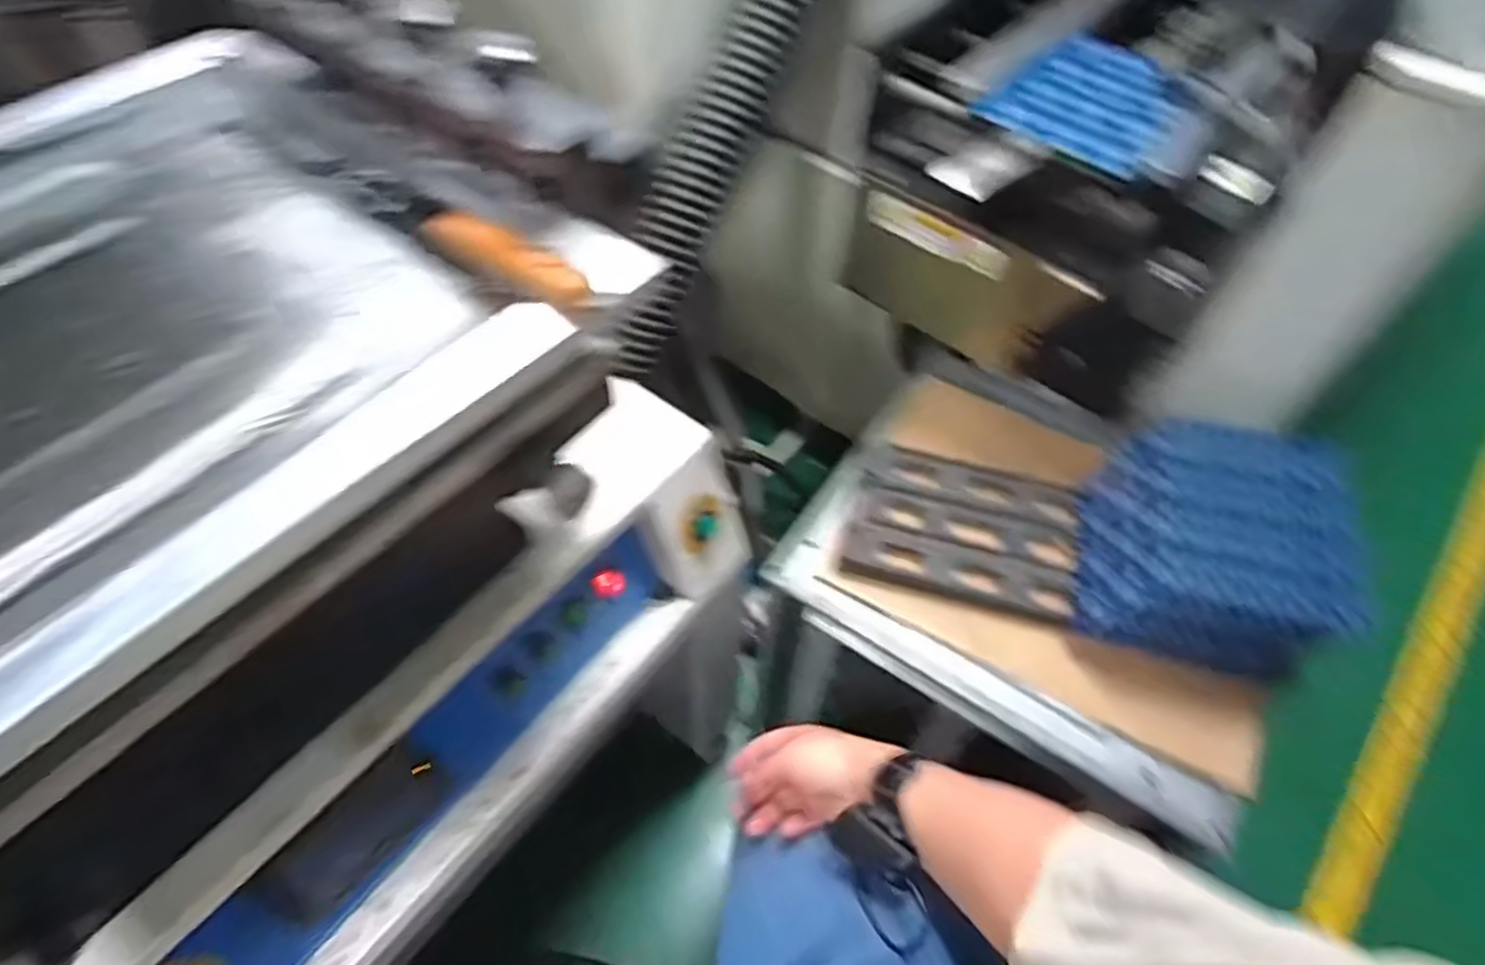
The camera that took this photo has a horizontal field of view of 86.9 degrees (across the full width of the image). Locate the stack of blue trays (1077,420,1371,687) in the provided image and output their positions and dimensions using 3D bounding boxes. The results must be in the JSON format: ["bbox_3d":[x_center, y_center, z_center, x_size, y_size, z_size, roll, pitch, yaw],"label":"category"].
[{"bbox_3d":[0.425,0.054,0.720,0.183,0.123,0.191,16,56,8],"label":"stack of blue trays"}]

